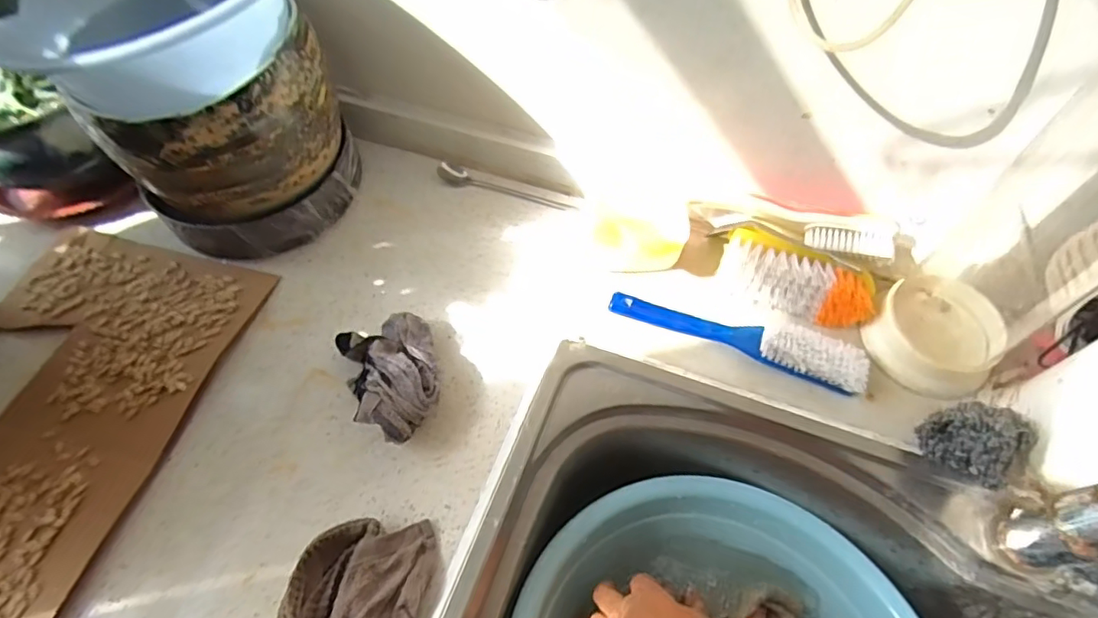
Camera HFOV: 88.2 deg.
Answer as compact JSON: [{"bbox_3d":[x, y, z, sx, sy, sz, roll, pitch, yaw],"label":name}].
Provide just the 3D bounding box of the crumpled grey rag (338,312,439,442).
[{"bbox_3d":[-0.135,0.061,0.492,0.080,0.051,0.123,-17,60,-9],"label":"crumpled grey rag"}]

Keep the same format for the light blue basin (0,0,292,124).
[{"bbox_3d":[-0.328,-0.255,0.482,0.204,0.065,0.226,7,59,5],"label":"light blue basin"}]

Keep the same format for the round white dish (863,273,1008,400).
[{"bbox_3d":[0.356,0.026,0.519,0.108,0.033,0.106,0,59,1],"label":"round white dish"}]

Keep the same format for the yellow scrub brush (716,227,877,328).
[{"bbox_3d":[0.233,-0.026,0.538,0.139,0.054,0.043,18,61,11],"label":"yellow scrub brush"}]

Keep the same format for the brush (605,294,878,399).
[{"bbox_3d":[0.174,0.019,0.528,0.230,0.029,0.041,20,61,13],"label":"brush"}]

